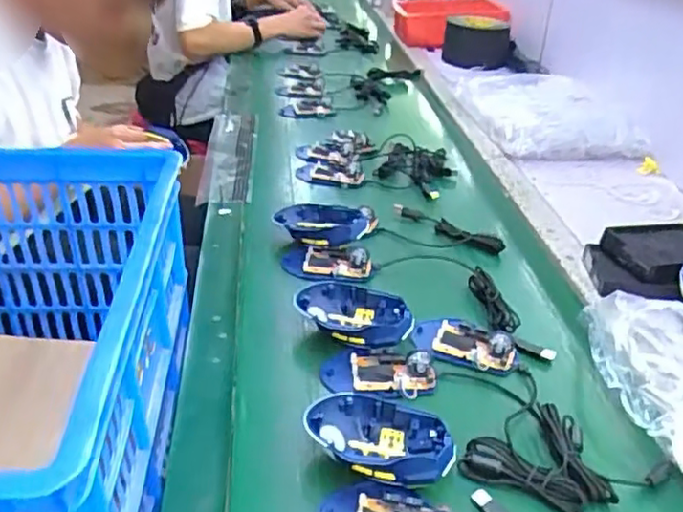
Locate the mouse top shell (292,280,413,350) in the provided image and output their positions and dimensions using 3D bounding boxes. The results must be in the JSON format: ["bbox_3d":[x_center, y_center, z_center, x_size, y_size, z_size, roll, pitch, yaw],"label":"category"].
[{"bbox_3d":[0.011,0.066,0.682,0.126,0.039,0.071,15,33,15],"label":"mouse top shell"}]

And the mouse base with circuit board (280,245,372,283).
[{"bbox_3d":[-0.020,0.008,0.789,0.108,0.030,0.054,12,32,11],"label":"mouse base with circuit board"}]

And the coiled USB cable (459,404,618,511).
[{"bbox_3d":[0.191,0.172,0.534,0.155,0.018,0.106,24,36,28],"label":"coiled USB cable"}]

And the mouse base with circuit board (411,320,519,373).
[{"bbox_3d":[0.128,0.087,0.669,0.106,0.024,0.060,12,32,11],"label":"mouse base with circuit board"}]

